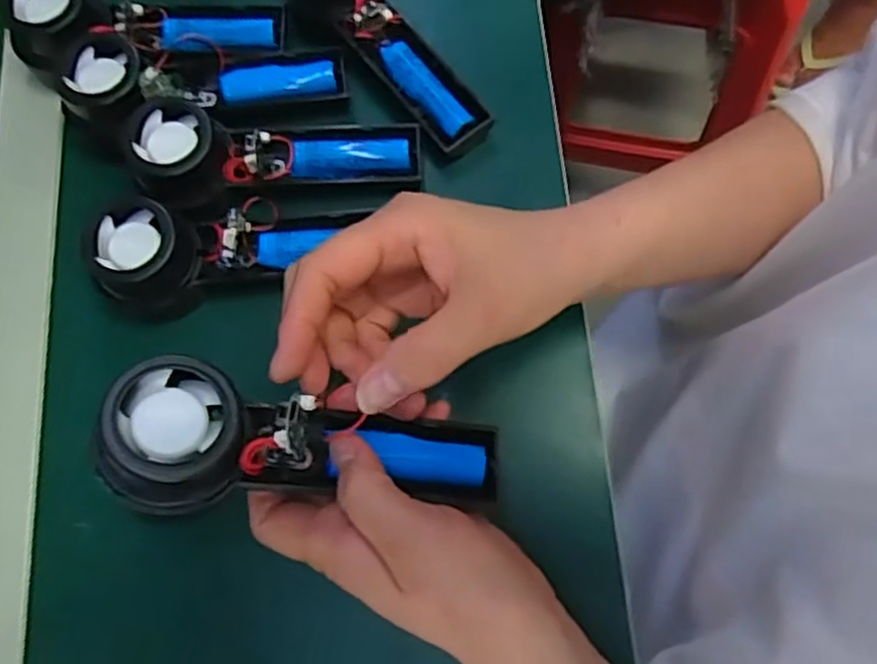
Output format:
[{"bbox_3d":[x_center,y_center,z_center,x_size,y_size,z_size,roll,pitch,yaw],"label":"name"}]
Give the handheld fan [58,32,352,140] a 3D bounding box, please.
[{"bbox_3d":[-0.138,-0.139,0.418,0.163,0.038,0.071,-4,73,1],"label":"handheld fan"}]

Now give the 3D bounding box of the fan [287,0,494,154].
[{"bbox_3d":[-0.036,-0.169,0.428,0.055,0.051,0.159,-35,73,-6],"label":"fan"}]

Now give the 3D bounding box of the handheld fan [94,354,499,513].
[{"bbox_3d":[-0.048,0.047,0.290,0.157,0.035,0.051,12,72,-25],"label":"handheld fan"}]

